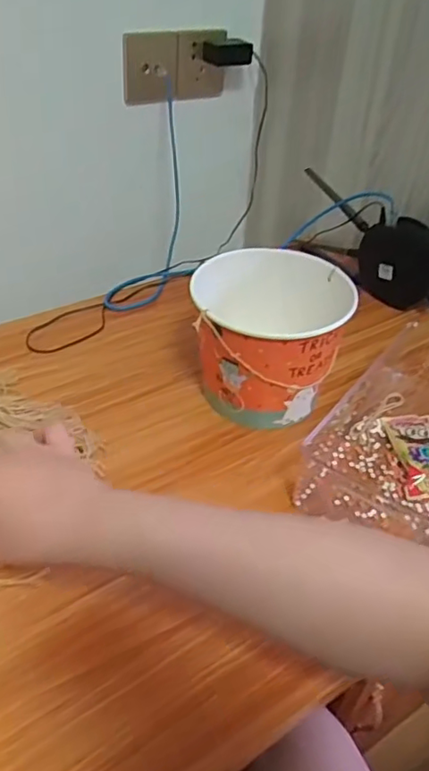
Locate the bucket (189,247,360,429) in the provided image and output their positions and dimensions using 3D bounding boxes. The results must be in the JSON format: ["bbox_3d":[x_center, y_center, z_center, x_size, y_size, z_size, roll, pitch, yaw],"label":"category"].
[{"bbox_3d":[0.059,-0.048,0.633,0.144,0.144,0.132,2,42,-2],"label":"bucket"}]

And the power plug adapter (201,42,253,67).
[{"bbox_3d":[0.021,-0.506,0.913,0.078,0.032,0.022,-2,42,-6],"label":"power plug adapter"}]

